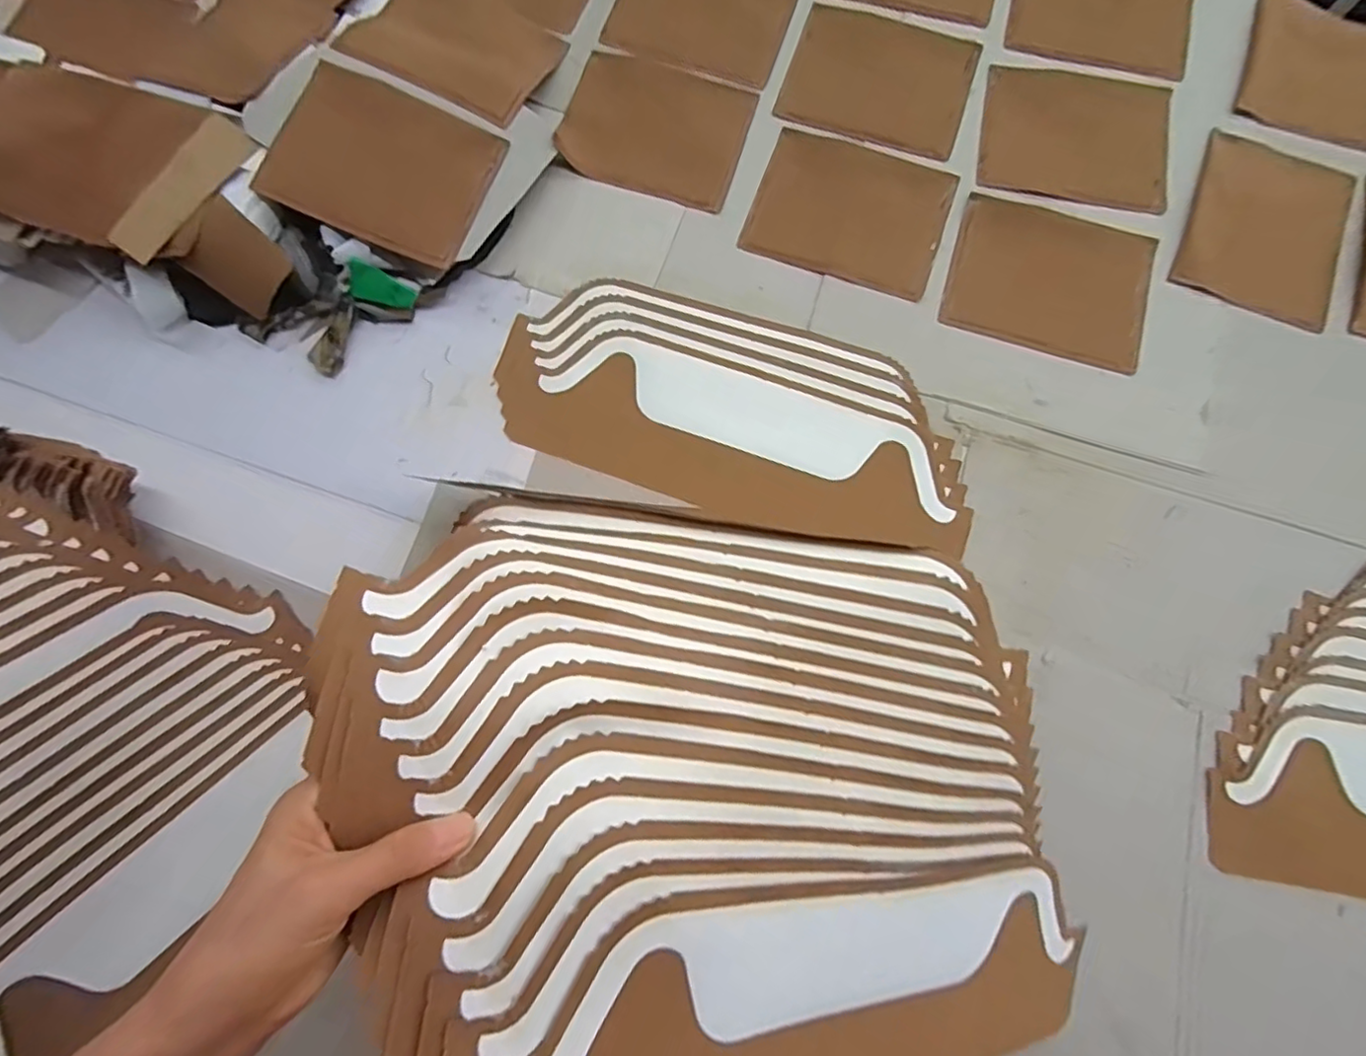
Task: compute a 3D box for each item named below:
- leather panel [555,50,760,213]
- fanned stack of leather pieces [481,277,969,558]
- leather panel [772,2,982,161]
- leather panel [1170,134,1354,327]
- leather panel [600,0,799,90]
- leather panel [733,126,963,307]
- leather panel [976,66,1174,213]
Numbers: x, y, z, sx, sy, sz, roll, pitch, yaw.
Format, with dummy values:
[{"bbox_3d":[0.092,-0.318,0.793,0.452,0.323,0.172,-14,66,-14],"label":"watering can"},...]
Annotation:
[{"bbox_3d":[-0.027,-0.397,0.596,0.172,0.012,0.143,16,78,3],"label":"leather panel"},{"bbox_3d":[0.047,-0.108,0.550,0.415,0.033,0.177,17,78,4],"label":"fanned stack of leather pieces"},{"bbox_3d":[0.199,-0.455,0.619,0.178,0.004,0.148,19,78,5],"label":"leather panel"},{"bbox_3d":[0.557,-0.290,0.581,0.137,0.005,0.179,22,78,4],"label":"leather panel"},{"bbox_3d":[0.024,-0.553,0.644,0.180,0.010,0.150,20,78,4],"label":"leather panel"},{"bbox_3d":[0.160,-0.304,0.586,0.177,0.004,0.143,19,78,6],"label":"leather panel"},{"bbox_3d":[0.385,-0.386,0.597,0.176,0.005,0.148,12,77,2],"label":"leather panel"}]

